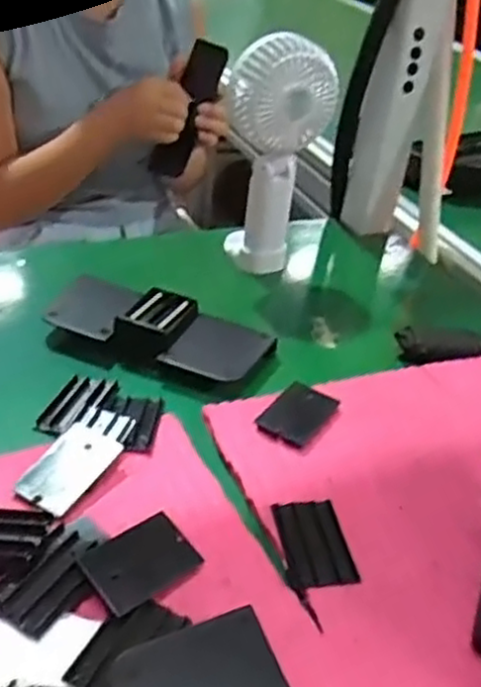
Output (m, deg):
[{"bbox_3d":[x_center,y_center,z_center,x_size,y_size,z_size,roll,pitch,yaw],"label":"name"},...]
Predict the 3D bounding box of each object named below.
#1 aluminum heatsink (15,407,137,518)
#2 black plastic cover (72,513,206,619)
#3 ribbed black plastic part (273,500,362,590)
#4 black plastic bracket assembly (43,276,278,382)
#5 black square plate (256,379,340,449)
[{"bbox_3d":[-0.093,0.066,0.416,0.036,0.013,0.078,18,35,15],"label":"aluminum heatsink"},{"bbox_3d":[-0.050,0.107,0.360,0.055,0.004,0.036,-20,57,-45],"label":"black plastic cover"},{"bbox_3d":[0.040,0.107,0.392,0.036,0.005,0.052,-1,35,-12],"label":"ribbed black plastic part"},{"bbox_3d":[-0.057,-0.011,0.532,0.151,0.027,0.070,18,36,16],"label":"black plastic bracket assembly"},{"bbox_3d":[0.037,0.046,0.474,0.036,0.005,0.058,24,38,23],"label":"black square plate"}]

